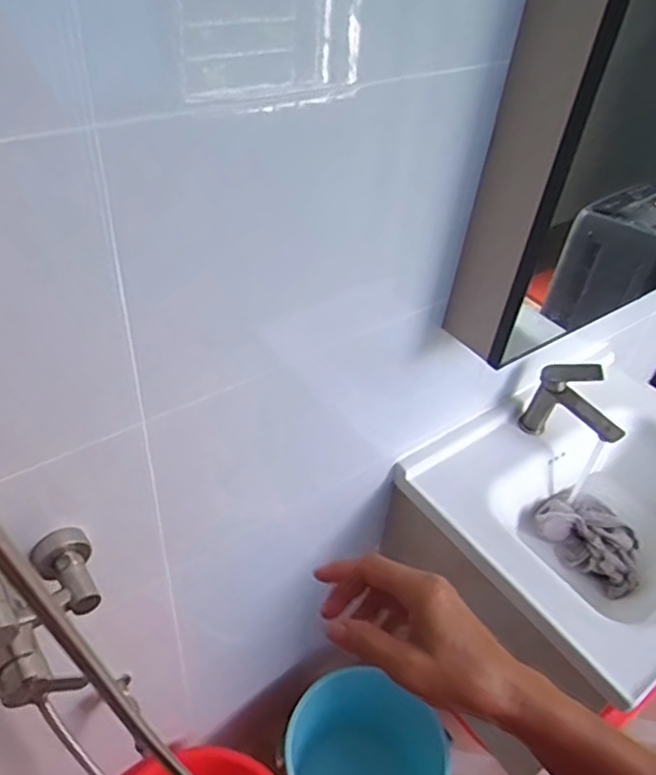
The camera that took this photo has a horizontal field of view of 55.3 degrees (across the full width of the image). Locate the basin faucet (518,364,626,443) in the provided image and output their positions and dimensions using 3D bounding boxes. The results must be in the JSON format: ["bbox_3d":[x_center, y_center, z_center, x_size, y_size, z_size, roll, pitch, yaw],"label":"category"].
[{"bbox_3d":[0.431,0.049,1.092,0.064,0.164,0.167,-20,49,-27],"label":"basin faucet"}]

